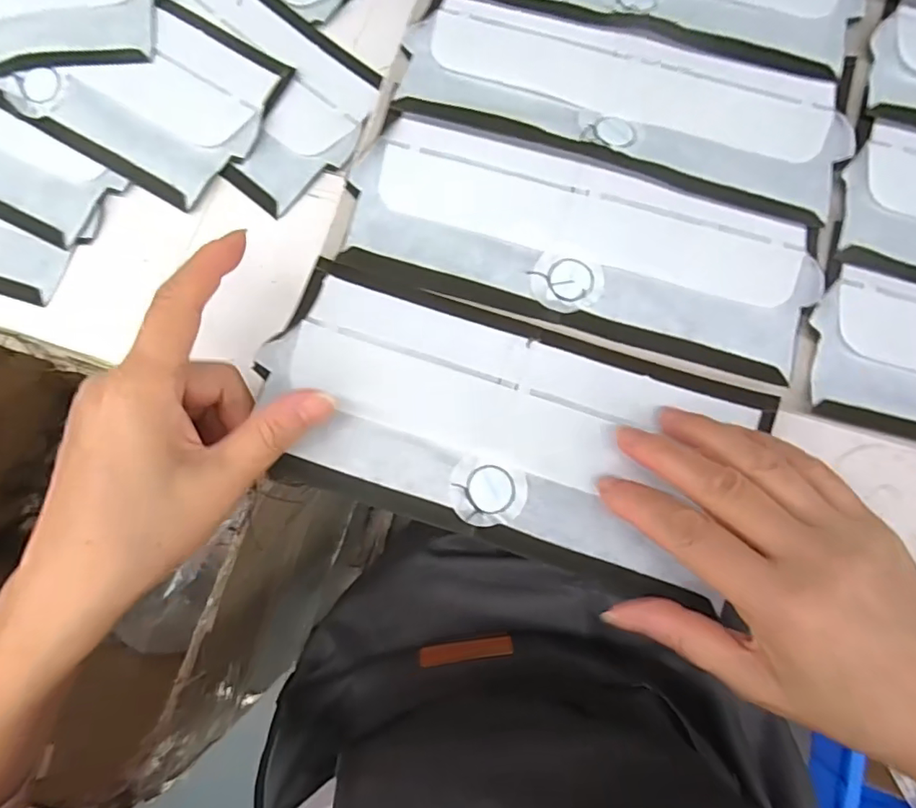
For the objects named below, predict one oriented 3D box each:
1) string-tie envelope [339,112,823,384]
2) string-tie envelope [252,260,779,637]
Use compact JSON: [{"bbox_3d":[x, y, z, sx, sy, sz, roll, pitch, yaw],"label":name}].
[{"bbox_3d":[0.062,-0.083,0.278,0.231,0.008,0.092,16,80,4],"label":"string-tie envelope"},{"bbox_3d":[0.023,0.010,0.258,0.226,0.014,0.106,16,80,4],"label":"string-tie envelope"}]

